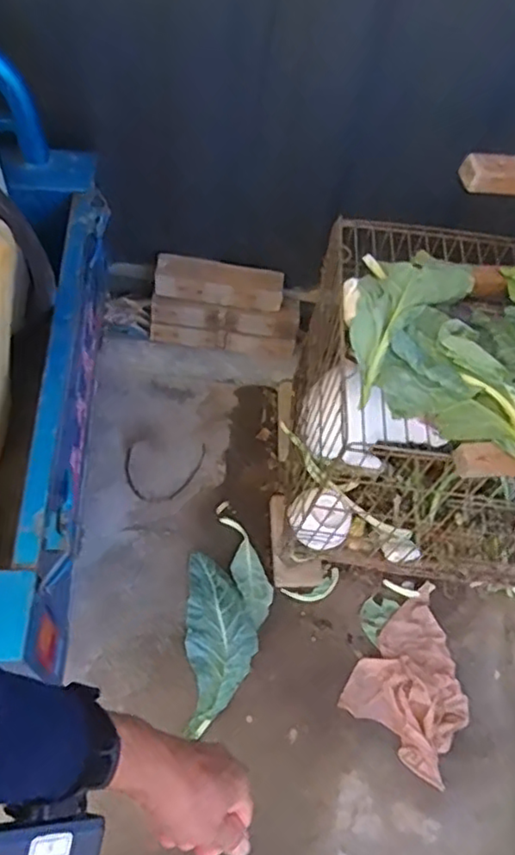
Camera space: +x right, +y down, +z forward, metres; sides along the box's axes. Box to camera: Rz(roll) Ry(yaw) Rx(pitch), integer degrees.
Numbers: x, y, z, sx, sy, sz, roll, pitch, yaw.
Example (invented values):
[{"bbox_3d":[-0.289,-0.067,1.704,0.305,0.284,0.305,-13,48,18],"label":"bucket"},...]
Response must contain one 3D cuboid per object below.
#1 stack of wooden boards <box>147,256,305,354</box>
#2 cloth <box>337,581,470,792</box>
[{"bbox_3d":[-0.085,-0.263,1.420,0.287,0.196,0.036,4,37,-2],"label":"stack of wooden boards"},{"bbox_3d":[0.324,0.486,1.254,0.219,0.032,0.296,35,67,19],"label":"cloth"}]

